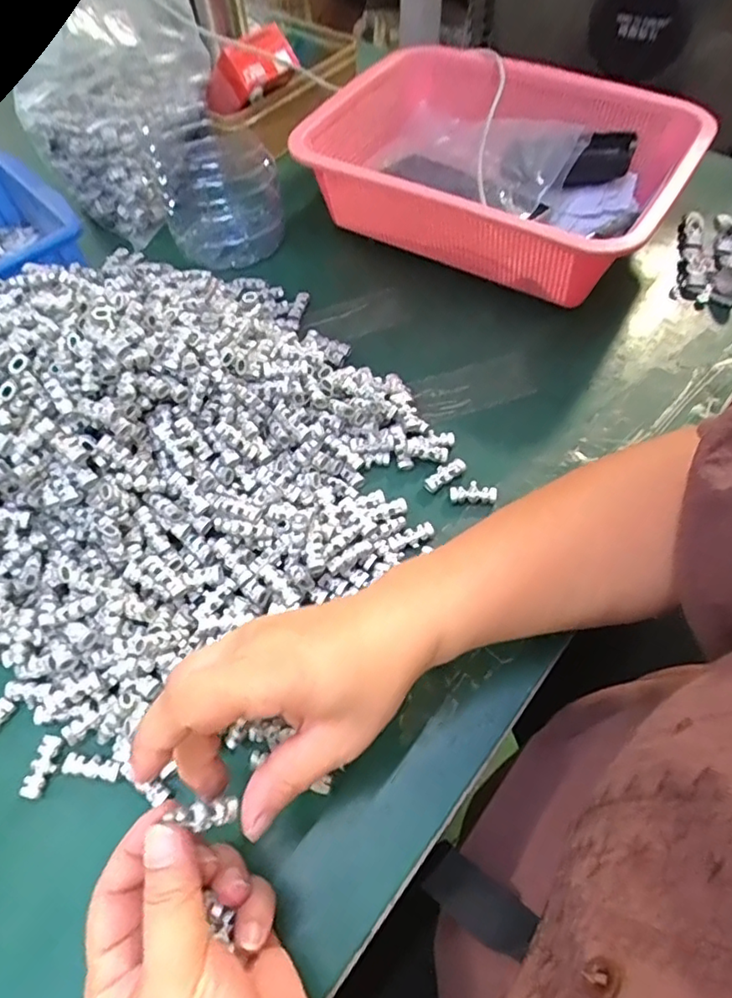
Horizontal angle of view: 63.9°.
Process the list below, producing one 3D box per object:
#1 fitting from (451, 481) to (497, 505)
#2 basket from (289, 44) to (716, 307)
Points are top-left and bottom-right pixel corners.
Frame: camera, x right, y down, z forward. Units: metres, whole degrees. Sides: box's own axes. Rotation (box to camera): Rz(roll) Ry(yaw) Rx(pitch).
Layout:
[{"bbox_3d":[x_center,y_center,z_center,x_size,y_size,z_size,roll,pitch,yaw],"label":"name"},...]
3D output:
[{"bbox_3d":[0.071,-0.004,0.388,0.030,0.009,0.013,4,57,5],"label":"fitting"},{"bbox_3d":[0.119,-0.287,0.519,0.272,0.100,0.236,30,63,19],"label":"basket"}]

